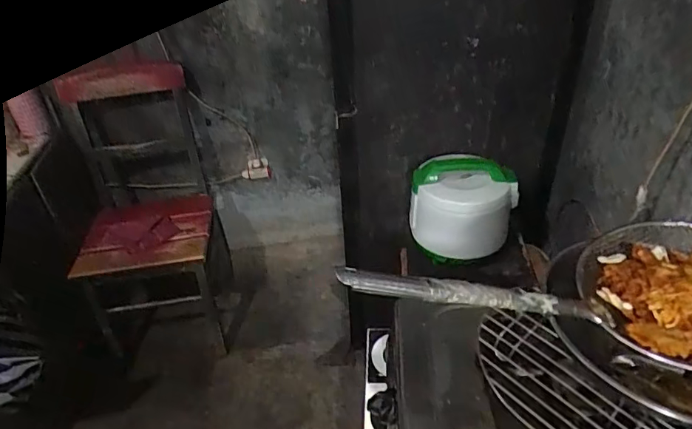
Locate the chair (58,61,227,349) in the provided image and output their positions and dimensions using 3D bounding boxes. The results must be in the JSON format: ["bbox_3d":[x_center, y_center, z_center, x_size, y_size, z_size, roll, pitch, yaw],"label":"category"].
[{"bbox_3d":[-0.596,0.009,1.454,0.366,0.781,0.424,-6,36,-2],"label":"chair"}]

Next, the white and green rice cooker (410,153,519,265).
[{"bbox_3d":[0.252,-0.022,1.057,0.214,0.179,0.172,6,37,15],"label":"white and green rice cooker"}]

